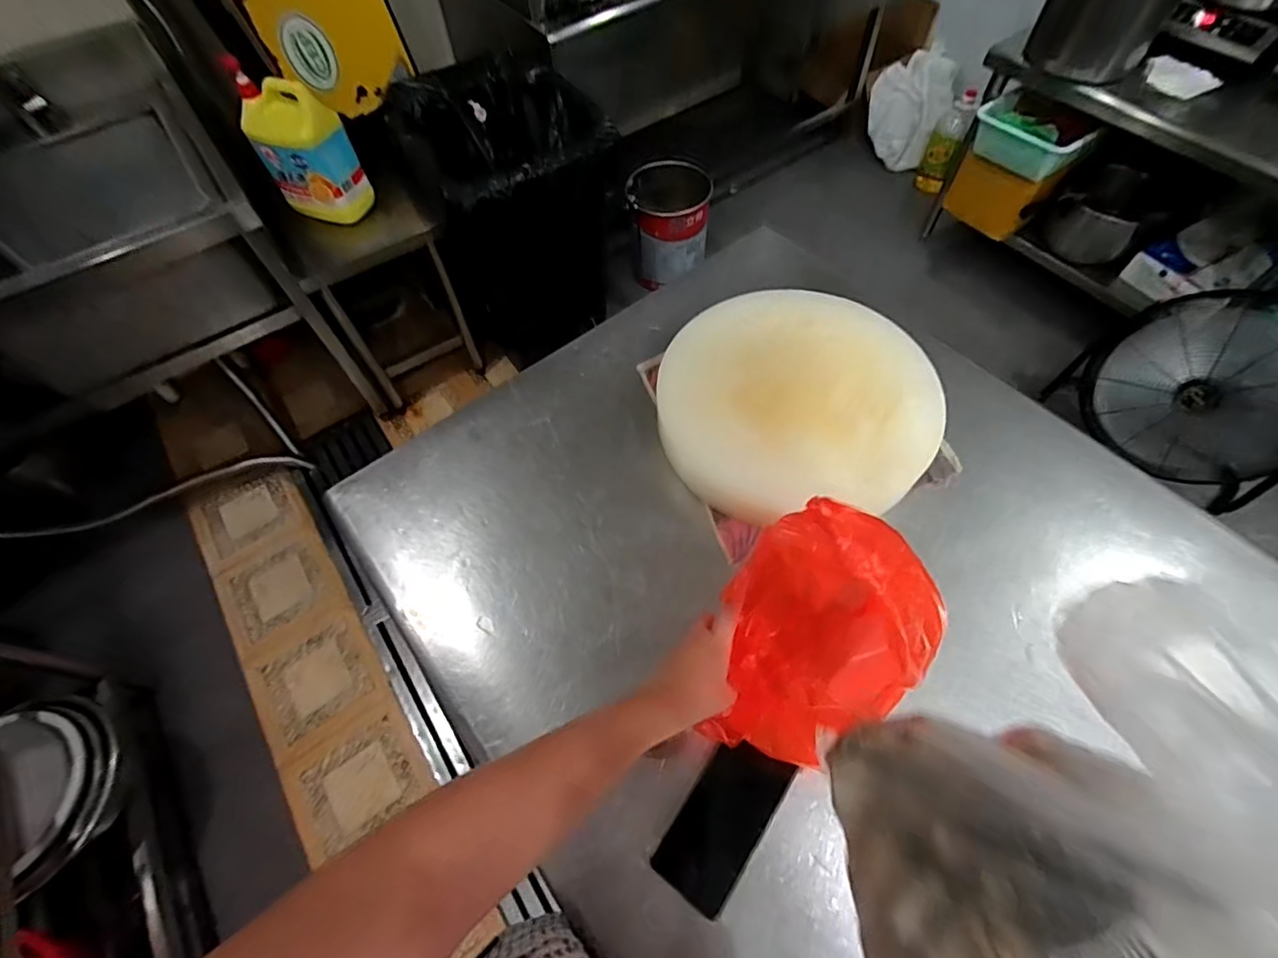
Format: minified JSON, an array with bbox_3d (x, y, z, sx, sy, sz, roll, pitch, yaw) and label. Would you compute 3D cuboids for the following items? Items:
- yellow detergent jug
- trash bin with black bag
[{"bbox_3d":[-0.760,-0.757,1.253,0.186,0.304,0.141,23,63,14],"label":"yellow detergent jug"},{"bbox_3d":[-0.342,-0.733,1.597,0.498,0.605,0.602,-19,61,-9],"label":"trash bin with black bag"}]

